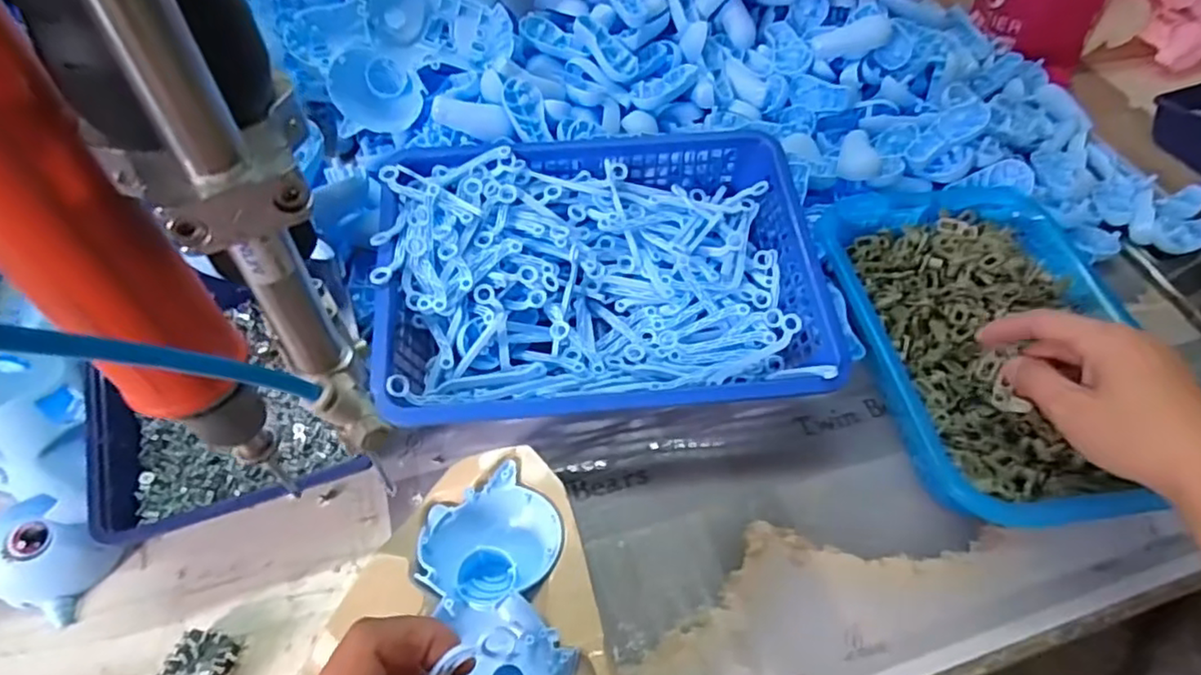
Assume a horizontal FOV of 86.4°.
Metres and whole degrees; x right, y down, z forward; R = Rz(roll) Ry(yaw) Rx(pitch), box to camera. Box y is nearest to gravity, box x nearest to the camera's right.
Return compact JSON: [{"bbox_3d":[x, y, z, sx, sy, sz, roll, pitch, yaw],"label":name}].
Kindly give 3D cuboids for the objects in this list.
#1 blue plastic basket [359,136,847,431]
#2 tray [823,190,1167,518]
[{"bbox_3d":[0.000,-0.042,0.450,0.286,0.082,0.207,-4,54,-6],"label":"blue plastic basket"},{"bbox_3d":[0.261,0.000,0.446,0.191,0.056,0.268,-4,54,-6],"label":"tray"}]

